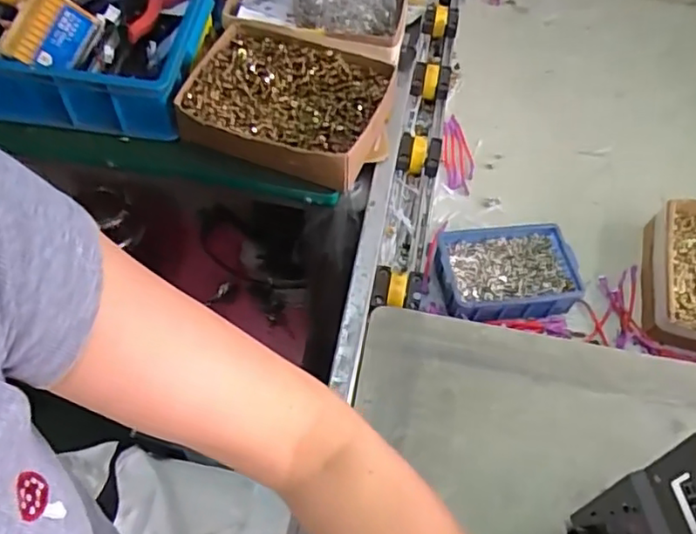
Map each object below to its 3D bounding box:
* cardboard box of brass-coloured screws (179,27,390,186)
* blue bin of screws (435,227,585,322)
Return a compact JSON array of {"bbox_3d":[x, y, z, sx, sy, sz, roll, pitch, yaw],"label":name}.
[{"bbox_3d":[-0.067,-0.193,0.707,0.221,0.049,0.184,18,55,10],"label":"cardboard box of brass-coloured screws"},{"bbox_3d":[0.178,0.011,0.683,0.156,0.044,0.110,-3,54,-5],"label":"blue bin of screws"}]

